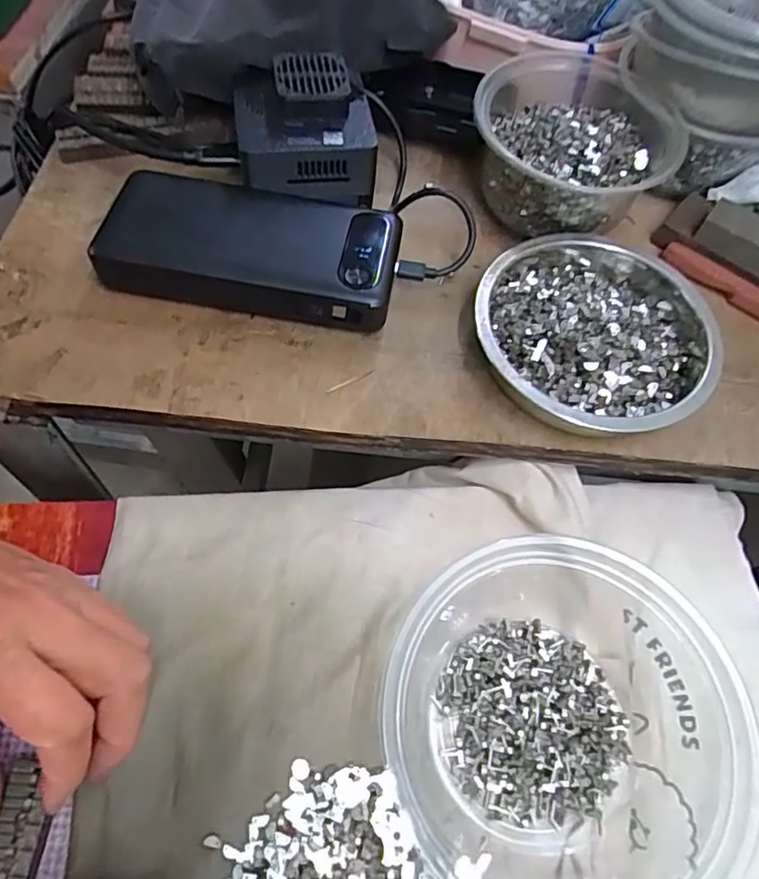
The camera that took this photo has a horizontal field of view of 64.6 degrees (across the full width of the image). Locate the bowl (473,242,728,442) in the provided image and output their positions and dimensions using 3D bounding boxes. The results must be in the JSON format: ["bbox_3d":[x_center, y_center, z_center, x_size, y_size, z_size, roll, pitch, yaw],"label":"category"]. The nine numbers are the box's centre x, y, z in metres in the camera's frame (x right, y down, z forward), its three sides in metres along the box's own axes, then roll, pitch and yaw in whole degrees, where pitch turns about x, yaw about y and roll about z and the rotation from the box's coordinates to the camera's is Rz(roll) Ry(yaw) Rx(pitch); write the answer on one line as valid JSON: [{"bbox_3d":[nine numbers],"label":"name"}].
[{"bbox_3d":[0.112,-0.057,0.313,0.119,0.034,0.123,2,62,-4],"label":"bowl"}]

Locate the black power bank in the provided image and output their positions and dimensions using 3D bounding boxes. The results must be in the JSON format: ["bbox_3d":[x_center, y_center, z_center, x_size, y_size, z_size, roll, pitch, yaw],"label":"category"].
[{"bbox_3d":[-0.070,-0.106,0.331,0.155,0.026,0.075,10,61,1],"label":"black power bank"}]

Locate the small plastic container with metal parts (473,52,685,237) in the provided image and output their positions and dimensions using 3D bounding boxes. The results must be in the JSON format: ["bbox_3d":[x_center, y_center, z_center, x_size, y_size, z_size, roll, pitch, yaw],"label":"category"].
[{"bbox_3d":[0.109,-0.167,0.350,0.107,0.055,0.110,2,62,-4],"label":"small plastic container with metal parts"}]

